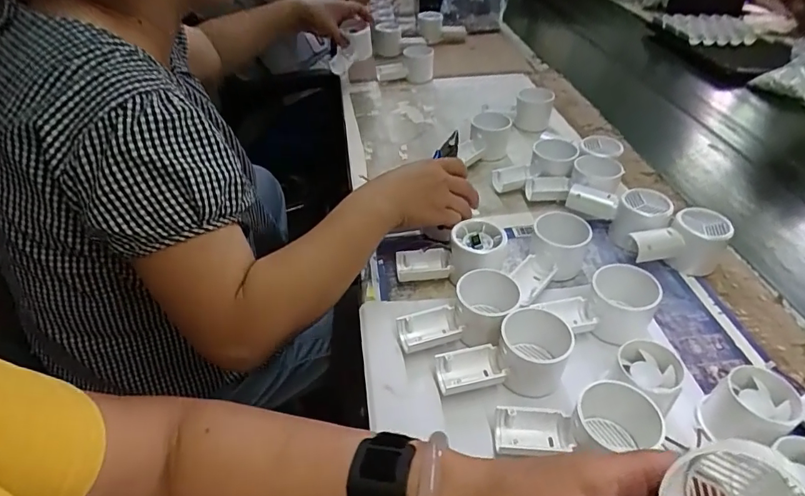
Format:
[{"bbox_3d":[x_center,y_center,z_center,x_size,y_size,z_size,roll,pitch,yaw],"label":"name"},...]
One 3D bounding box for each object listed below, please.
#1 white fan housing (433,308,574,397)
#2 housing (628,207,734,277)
[{"bbox_3d":[0.089,0.094,0.415,0.117,0.051,0.051,-5,41,-5],"label":"white fan housing"},{"bbox_3d":[0.305,0.000,0.527,0.110,0.052,0.054,-20,44,-20],"label":"housing"}]

